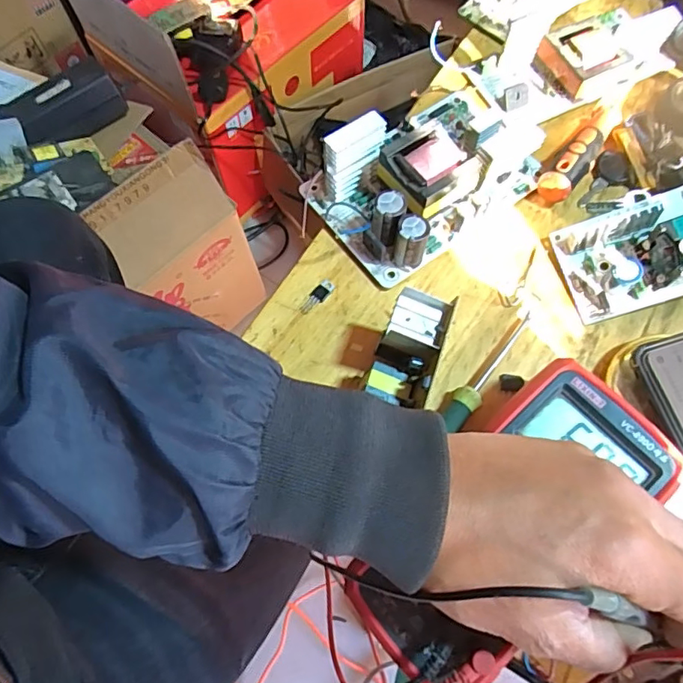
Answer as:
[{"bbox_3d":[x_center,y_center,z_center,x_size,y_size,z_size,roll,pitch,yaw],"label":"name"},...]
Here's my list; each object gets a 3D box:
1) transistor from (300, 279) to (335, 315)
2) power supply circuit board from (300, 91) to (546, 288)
[{"bbox_3d":[-0.017,-0.032,0.379,0.031,0.004,0.011,-43,74,-14],"label":"transistor"},{"bbox_3d":[0.064,-0.132,0.387,0.165,0.058,0.113,-33,71,-12],"label":"power supply circuit board"}]

